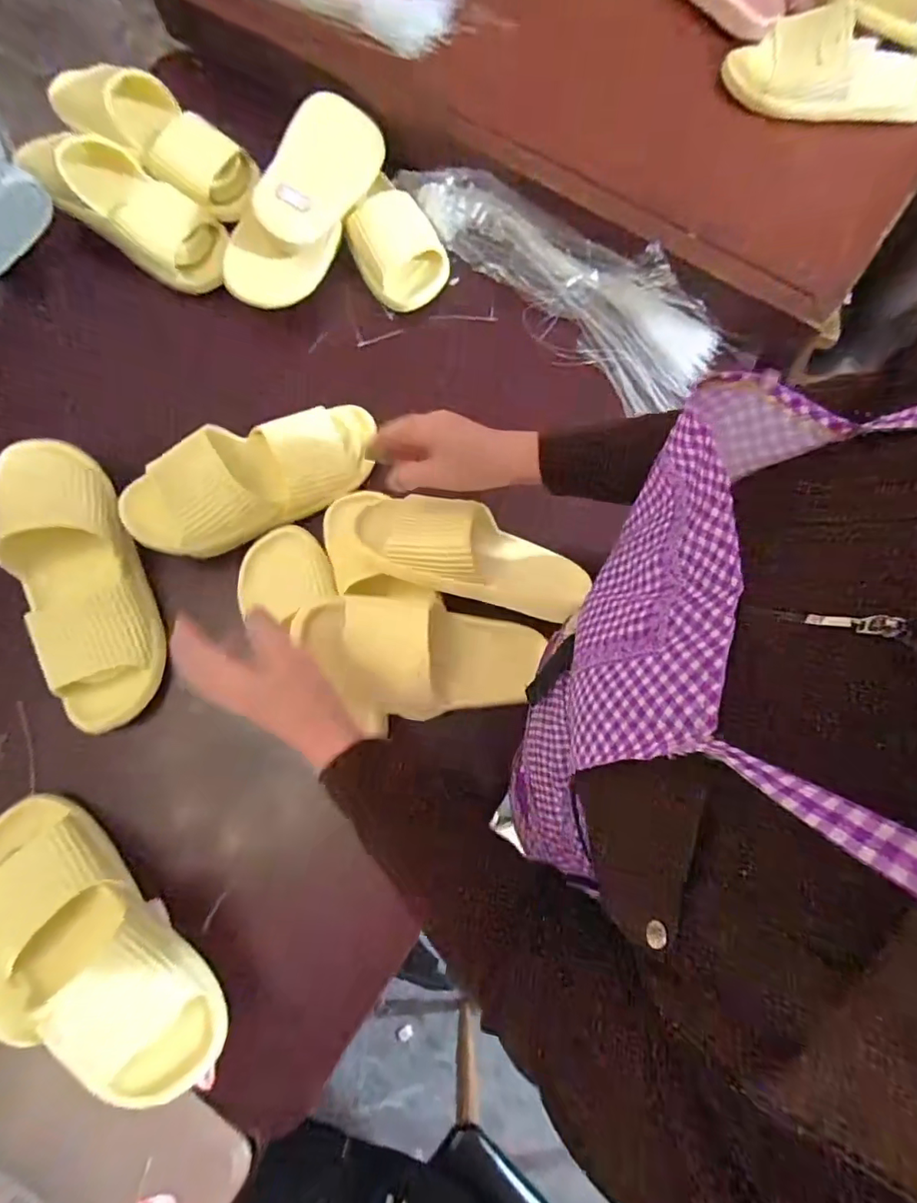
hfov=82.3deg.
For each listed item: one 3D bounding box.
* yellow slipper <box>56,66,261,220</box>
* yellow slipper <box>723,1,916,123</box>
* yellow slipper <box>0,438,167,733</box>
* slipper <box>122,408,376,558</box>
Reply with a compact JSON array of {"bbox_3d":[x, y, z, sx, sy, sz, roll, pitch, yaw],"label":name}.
[{"bbox_3d":[-0.378,-0.584,0.659,0.245,0.064,0.100,26,77,-10],"label":"yellow slipper"},{"bbox_3d":[0.463,-0.653,0.647,0.256,0.059,0.084,8,76,2],"label":"yellow slipper"},{"bbox_3d":[-0.385,-0.029,0.530,0.104,0.074,0.304,-21,77,-5],"label":"yellow slipper"},{"bbox_3d":[-0.212,-0.138,0.560,0.269,0.060,0.104,-27,77,-15],"label":"slipper"}]

